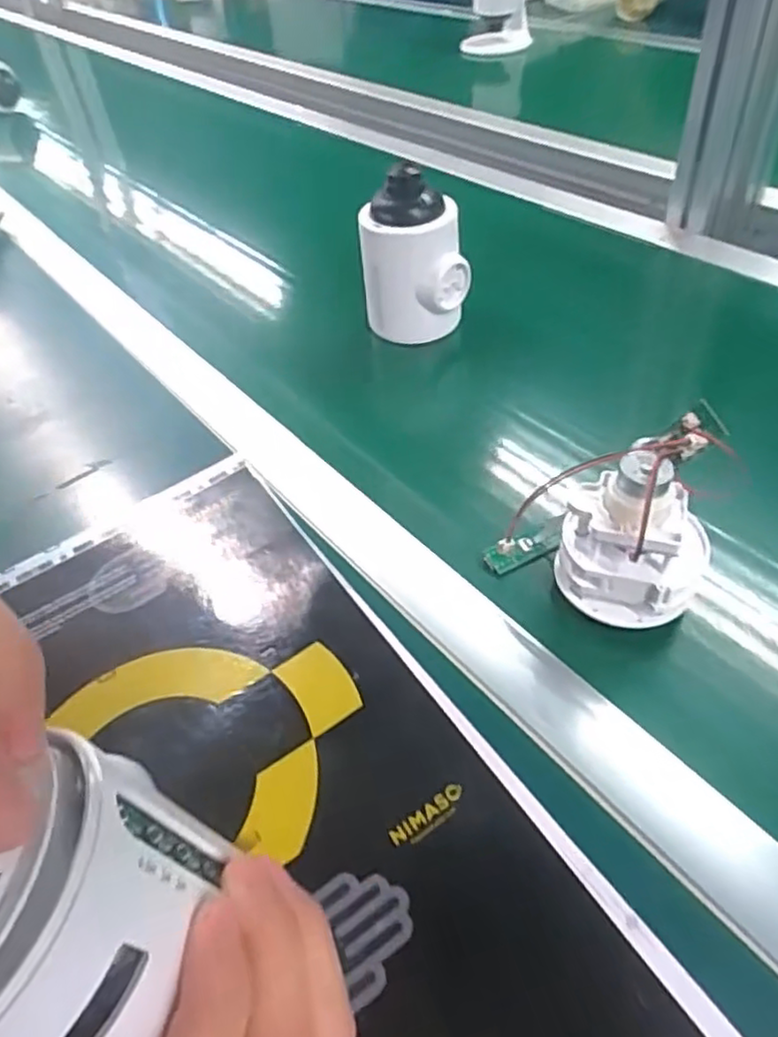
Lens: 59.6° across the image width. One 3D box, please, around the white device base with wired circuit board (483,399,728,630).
[{"bbox_3d":[0.105,0.002,0.339,0.099,0.087,0.071,6,50,12],"label":"white device base with wired circuit board"}]

